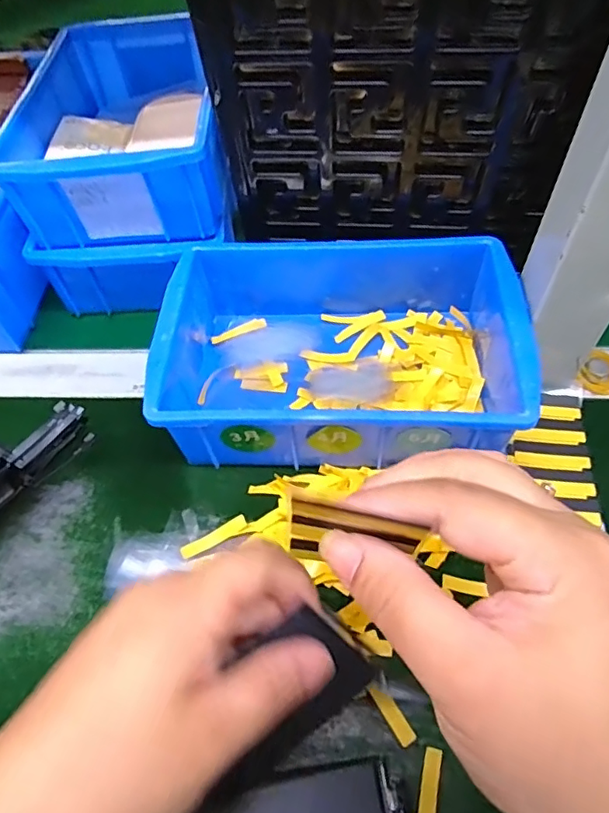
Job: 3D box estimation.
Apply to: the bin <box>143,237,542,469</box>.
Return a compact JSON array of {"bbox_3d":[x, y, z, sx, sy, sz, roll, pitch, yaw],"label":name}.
[{"bbox_3d":[0.021,-0.033,0.325,0.200,0.066,0.138,2,55,5],"label":"bin"}]

